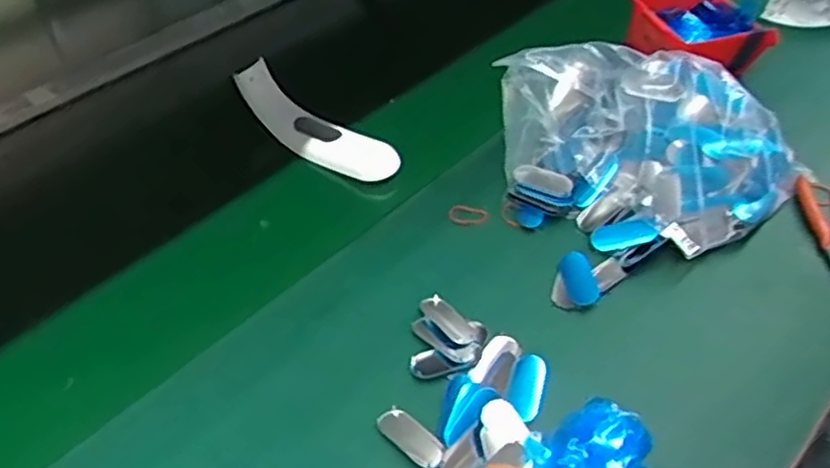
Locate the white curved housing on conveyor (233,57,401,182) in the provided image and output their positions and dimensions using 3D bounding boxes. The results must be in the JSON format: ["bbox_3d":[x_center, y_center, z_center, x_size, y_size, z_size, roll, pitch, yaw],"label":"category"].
[{"bbox_3d":[-0.107,-0.111,0.752,0.195,0.041,0.052,33,54,13],"label":"white curved housing on conveyor"}]

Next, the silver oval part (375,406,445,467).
[{"bbox_3d":[-0.003,0.147,0.518,0.026,0.012,0.062,-31,38,-25],"label":"silver oval part"}]

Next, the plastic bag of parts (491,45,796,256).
[{"bbox_3d":[0.217,-0.075,0.648,0.284,0.129,0.158,9,48,8],"label":"plastic bag of parts"}]

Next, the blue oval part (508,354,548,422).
[{"bbox_3d":[0.087,0.117,0.546,0.026,0.005,0.057,13,49,11],"label":"blue oval part"}]

